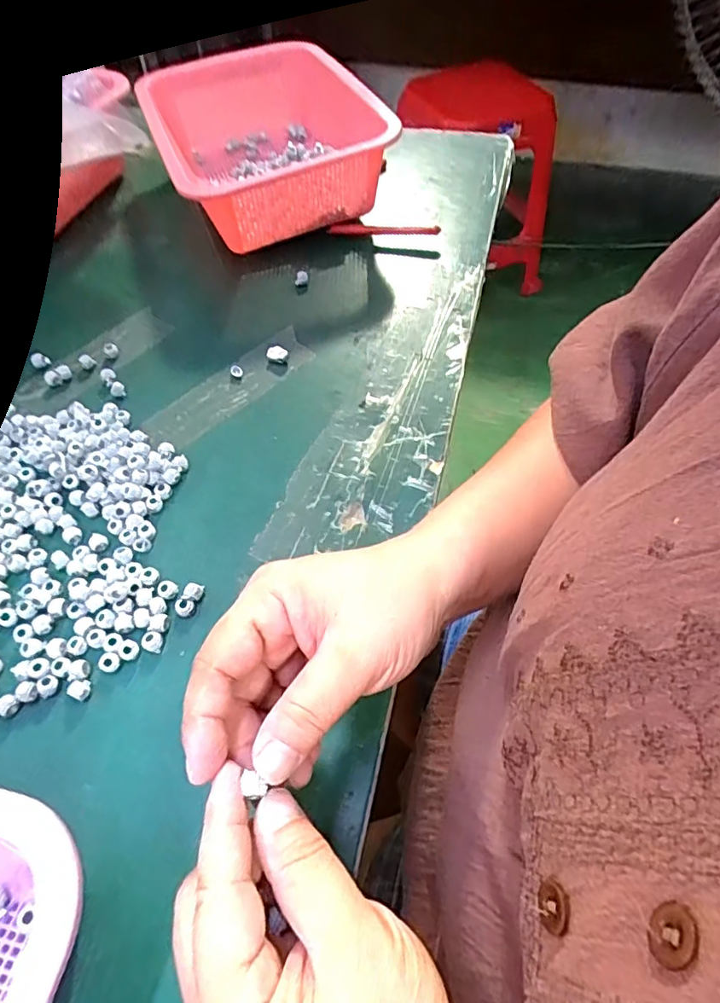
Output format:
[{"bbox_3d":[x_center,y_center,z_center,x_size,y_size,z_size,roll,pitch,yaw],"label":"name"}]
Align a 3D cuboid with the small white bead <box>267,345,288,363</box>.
[{"bbox_3d":[-0.064,-0.114,0.421,0.015,0.006,0.013,18,60,13],"label":"small white bead"}]

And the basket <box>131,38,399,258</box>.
[{"bbox_3d":[-0.091,-0.327,0.507,0.178,0.091,0.238,-20,59,-10],"label":"basket"}]

